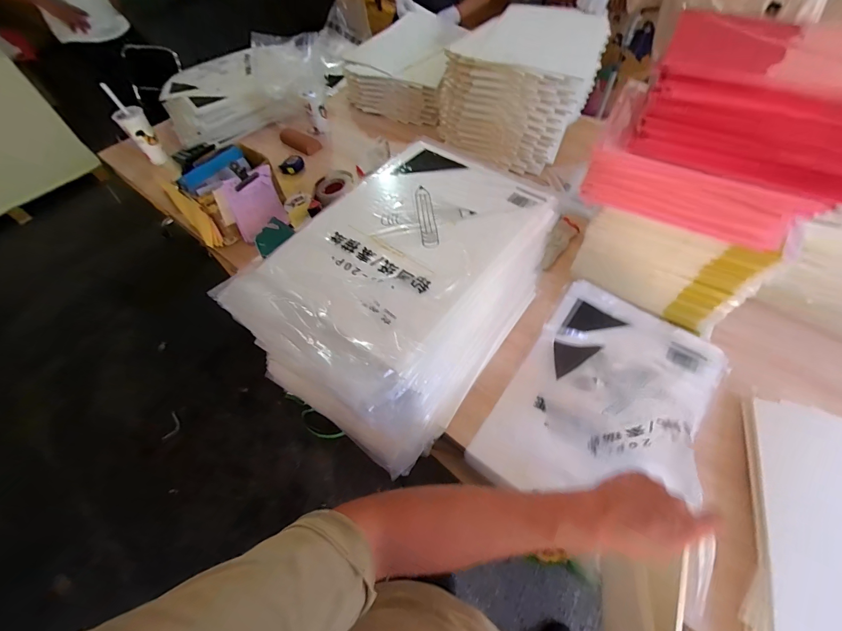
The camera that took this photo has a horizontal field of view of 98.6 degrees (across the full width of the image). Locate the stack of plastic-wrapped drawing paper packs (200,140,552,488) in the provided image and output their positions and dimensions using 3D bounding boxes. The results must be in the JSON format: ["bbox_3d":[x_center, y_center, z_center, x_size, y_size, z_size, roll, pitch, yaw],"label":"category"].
[{"bbox_3d":[-0.012,-0.051,0.659,0.340,0.268,0.493,33,64,23],"label":"stack of plastic-wrapped drawing paper packs"}]

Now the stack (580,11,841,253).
[{"bbox_3d":[0.475,-0.274,0.566,0.339,0.247,0.191,24,61,18],"label":"stack"}]

